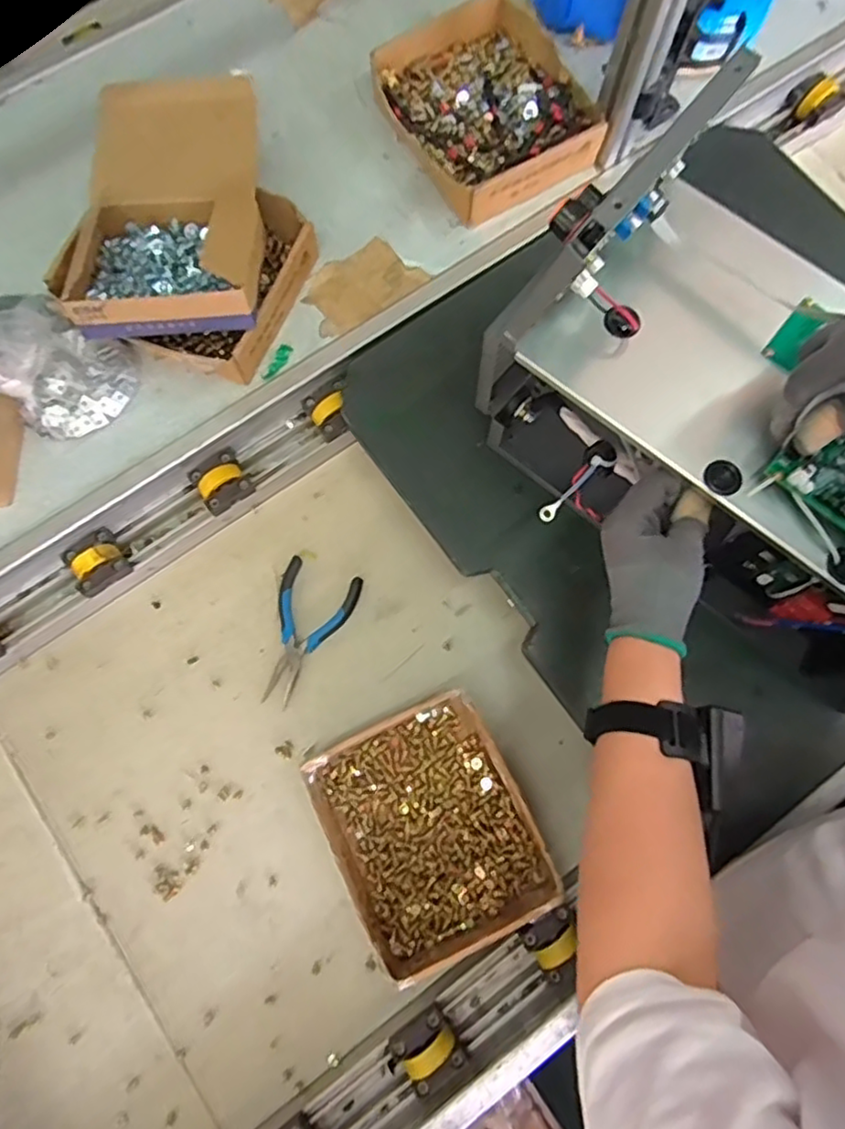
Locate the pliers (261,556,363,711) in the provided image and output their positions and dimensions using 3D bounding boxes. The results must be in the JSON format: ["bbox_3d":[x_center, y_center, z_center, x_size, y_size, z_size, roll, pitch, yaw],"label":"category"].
[{"bbox_3d":[-0.124,0.076,0.680,0.083,0.013,0.154,15,78,3],"label":"pliers"}]

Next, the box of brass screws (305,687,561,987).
[{"bbox_3d":[0.007,0.254,0.621,0.182,0.050,0.224,-28,79,-6],"label":"box of brass screws"}]

